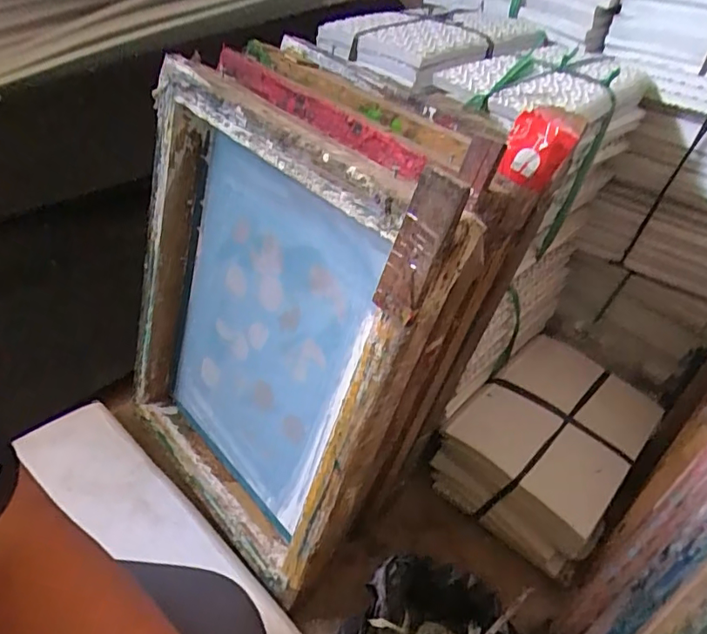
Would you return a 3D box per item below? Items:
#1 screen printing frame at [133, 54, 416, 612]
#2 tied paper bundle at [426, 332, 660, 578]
[{"bbox_3d":[-0.114,0.027,0.554,0.067,0.461,0.346,-18,46,-44],"label":"screen printing frame"},{"bbox_3d":[0.262,0.167,0.729,0.207,0.105,0.272,31,45,26],"label":"tied paper bundle"}]

